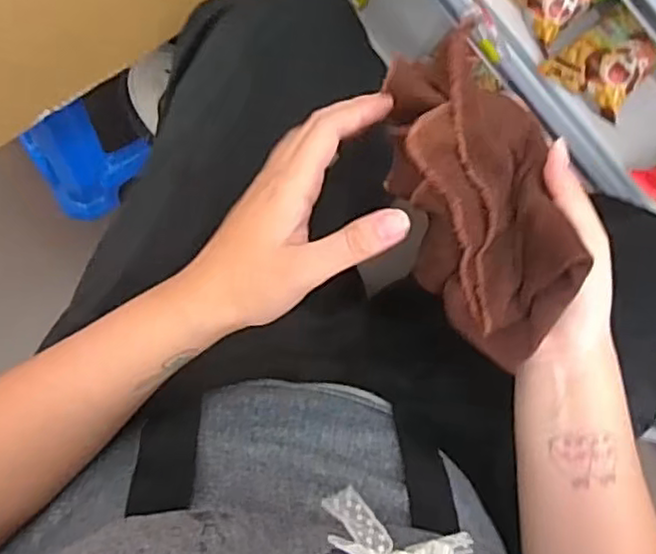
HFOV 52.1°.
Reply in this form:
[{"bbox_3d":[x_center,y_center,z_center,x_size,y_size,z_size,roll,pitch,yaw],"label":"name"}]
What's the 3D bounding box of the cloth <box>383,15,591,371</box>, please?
[{"bbox_3d":[0.089,-0.044,0.378,0.085,0.073,0.175,-19,94,-9],"label":"cloth"}]

